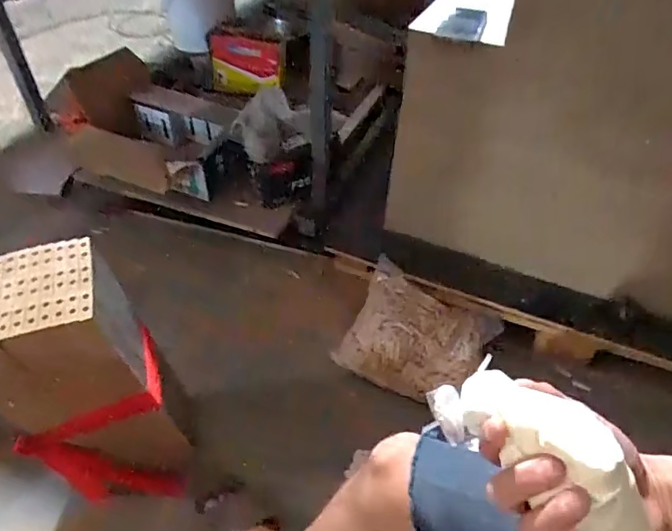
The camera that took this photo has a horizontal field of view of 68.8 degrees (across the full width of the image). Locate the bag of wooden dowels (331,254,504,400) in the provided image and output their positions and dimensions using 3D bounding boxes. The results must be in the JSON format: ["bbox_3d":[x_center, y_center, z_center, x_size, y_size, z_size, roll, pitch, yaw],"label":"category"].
[{"bbox_3d":[0.187,0.167,1.124,0.304,0.103,0.253,25,68,5],"label":"bag of wooden dowels"}]

